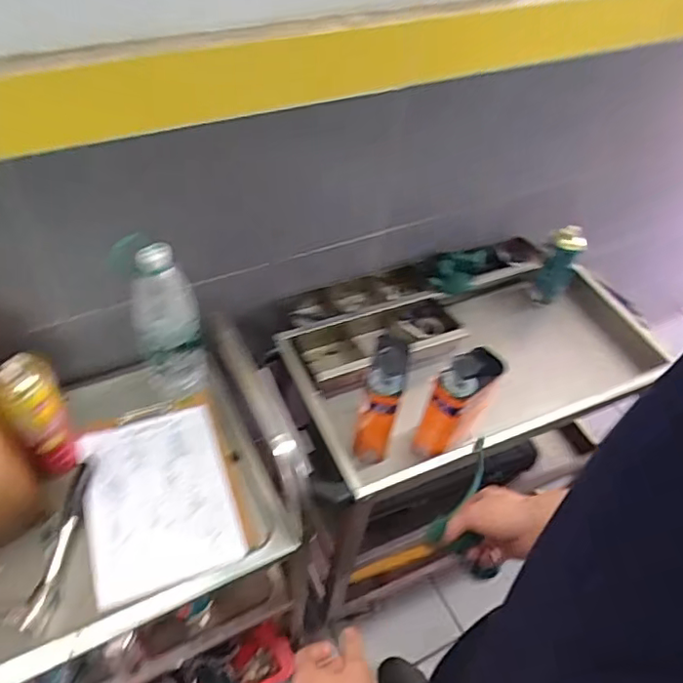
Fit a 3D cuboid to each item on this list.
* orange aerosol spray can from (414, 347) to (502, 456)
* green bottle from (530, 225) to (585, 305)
[{"bbox_3d":[0.183,0.096,0.908,0.105,0.196,0.055,-27,57,-26],"label":"orange aerosol spray can"},{"bbox_3d":[0.438,-0.145,1.175,0.060,0.181,0.072,27,52,17],"label":"green bottle"}]

